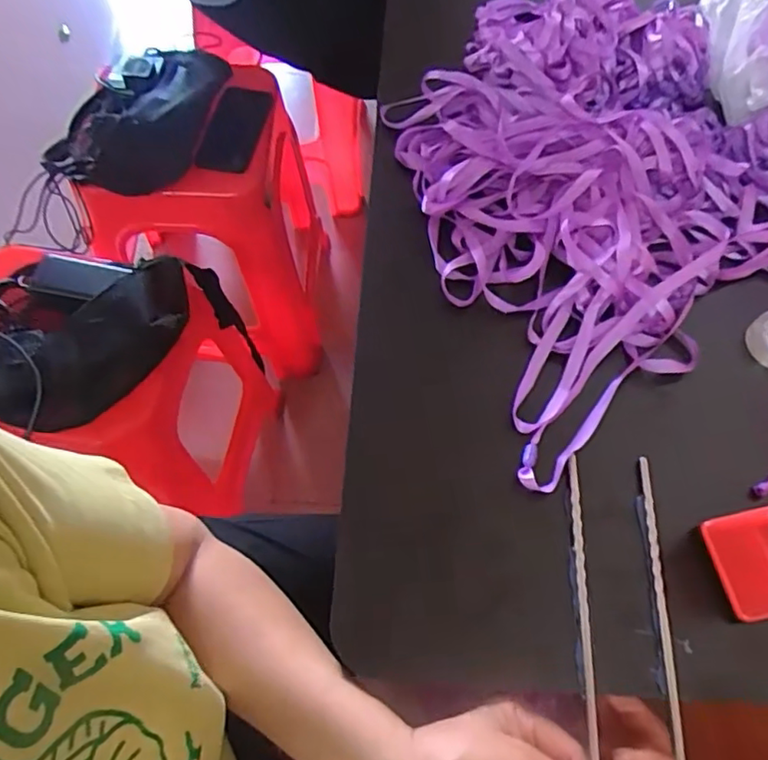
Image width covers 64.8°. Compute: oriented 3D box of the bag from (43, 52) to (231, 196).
[{"bbox_3d":[-0.357,-0.404,0.892,0.217,0.073,0.282,29,66,12],"label":"bag"}]

